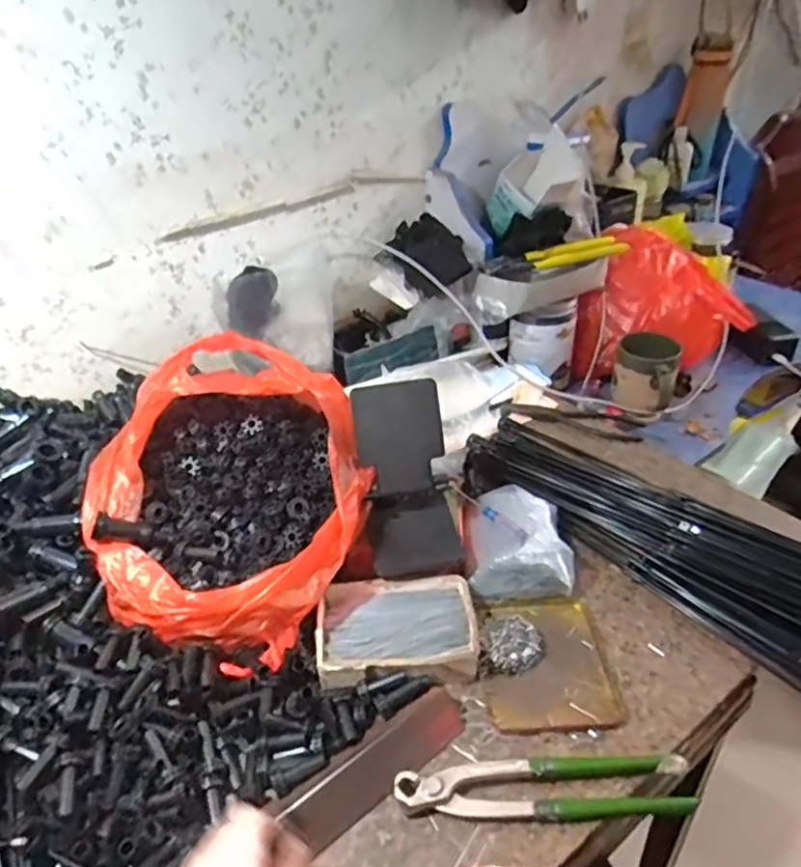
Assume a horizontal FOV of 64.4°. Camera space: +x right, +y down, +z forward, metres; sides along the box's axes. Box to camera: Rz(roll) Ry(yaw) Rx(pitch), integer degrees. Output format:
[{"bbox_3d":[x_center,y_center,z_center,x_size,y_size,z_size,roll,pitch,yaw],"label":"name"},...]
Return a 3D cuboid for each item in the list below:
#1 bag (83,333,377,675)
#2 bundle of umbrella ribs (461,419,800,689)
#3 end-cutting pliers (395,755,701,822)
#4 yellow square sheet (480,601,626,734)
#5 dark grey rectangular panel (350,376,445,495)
[{"bbox_3d":[-0.150,0.046,0.542,0.218,0.147,0.221,17,40,26],"label":"bag"},{"bbox_3d":[0.292,0.108,0.574,0.149,0.049,0.535,-29,42,-32],"label":"bundle of umbrella ribs"},{"bbox_3d":[0.097,0.244,0.434,0.196,0.015,0.040,-4,35,-1],"label":"end-cutting pliers"},{"bbox_3d":[0.118,0.187,0.523,0.100,0.011,0.120,-3,35,0],"label":"yellow square sheet"},{"bbox_3d":[0.000,0.002,0.574,0.075,0.098,0.005,-10,5,-5],"label":"dark grey rectangular panel"}]

